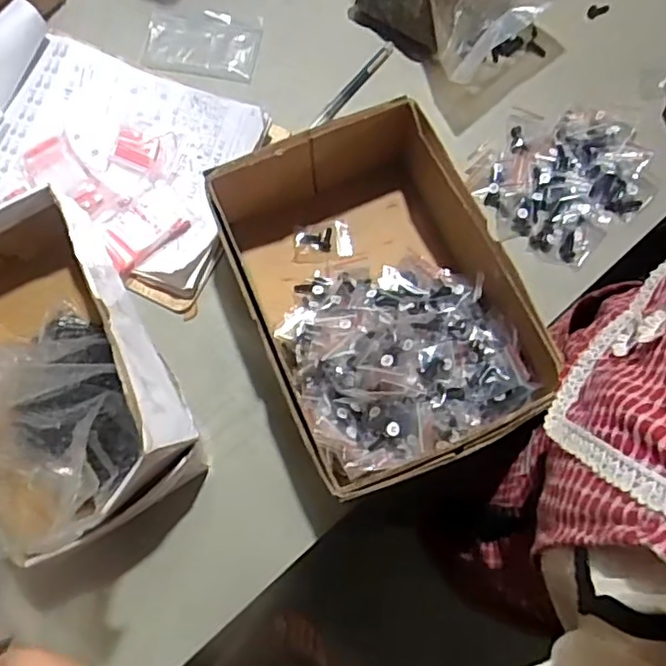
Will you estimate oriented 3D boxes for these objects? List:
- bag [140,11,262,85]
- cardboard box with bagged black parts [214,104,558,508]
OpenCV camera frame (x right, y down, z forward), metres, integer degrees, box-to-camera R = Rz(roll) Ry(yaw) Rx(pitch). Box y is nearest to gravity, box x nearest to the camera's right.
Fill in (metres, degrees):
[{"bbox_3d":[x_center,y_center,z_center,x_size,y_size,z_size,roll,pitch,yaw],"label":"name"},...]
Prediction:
[{"bbox_3d":[-0.147,-0.326,0.699,0.127,0.009,0.080,11,76,5],"label":"bag"},{"bbox_3d":[0.040,-0.030,0.566,0.214,0.092,0.307,-23,76,-4],"label":"cardboard box with bagged black parts"}]

